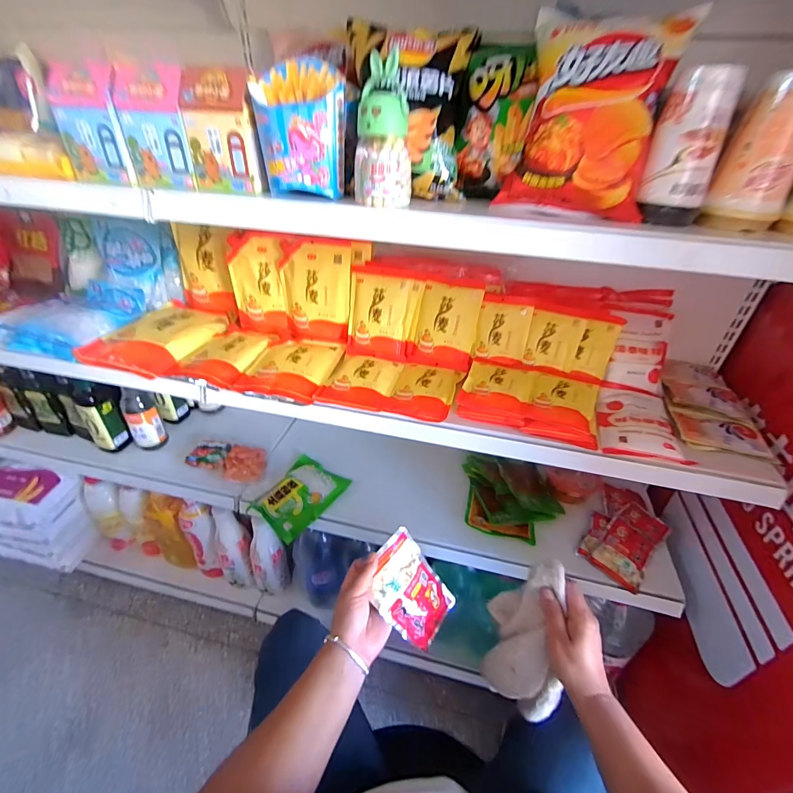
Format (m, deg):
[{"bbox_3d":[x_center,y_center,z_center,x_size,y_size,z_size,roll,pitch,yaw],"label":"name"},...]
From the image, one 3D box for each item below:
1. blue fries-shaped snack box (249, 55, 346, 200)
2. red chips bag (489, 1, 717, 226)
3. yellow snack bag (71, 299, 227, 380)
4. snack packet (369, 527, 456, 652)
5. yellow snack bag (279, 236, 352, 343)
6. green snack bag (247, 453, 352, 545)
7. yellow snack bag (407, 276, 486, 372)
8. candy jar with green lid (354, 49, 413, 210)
[{"bbox_3d":[-0.115,-0.320,0.471,0.103,0.125,0.080,-6,37,-12],"label":"blue fries-shaped snack box"},{"bbox_3d":[0.216,-0.315,0.429,0.158,0.208,0.058,14,9,12],"label":"red chips bag"},{"bbox_3d":[-0.448,-0.122,0.766,0.179,0.037,0.256,10,37,10],"label":"yellow snack bag"},{"bbox_3d":[0.020,0.255,0.516,0.132,0.015,0.089,52,54,-5],"label":"snack packet"},{"bbox_3d":[-0.152,-0.199,0.739,0.134,0.177,0.050,11,37,11],"label":"yellow snack bag"},{"bbox_3d":[-0.208,0.206,0.834,0.137,0.033,0.180,22,41,25],"label":"green snack bag"},{"bbox_3d":[0.092,-0.135,0.718,0.114,0.164,0.046,13,16,13],"label":"yellow snack bag"},{"bbox_3d":[-0.015,-0.290,0.436,0.064,0.129,0.063,0,36,-4],"label":"candy jar with green lid"}]

